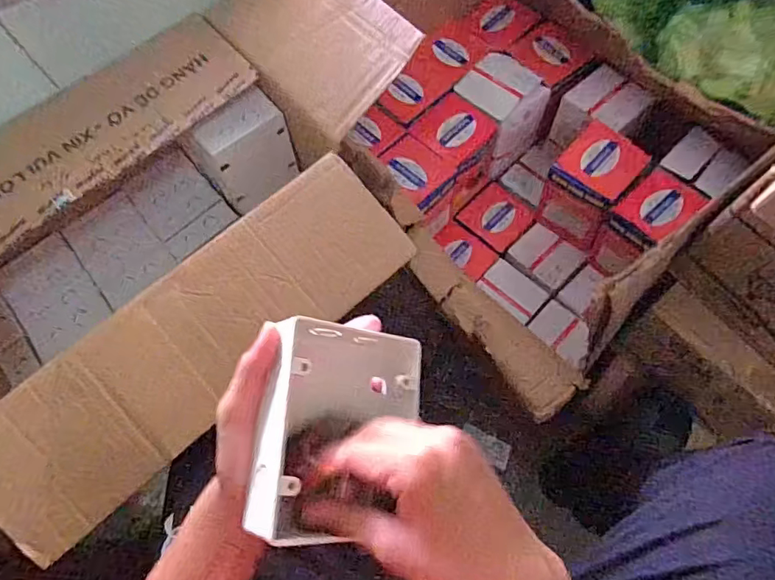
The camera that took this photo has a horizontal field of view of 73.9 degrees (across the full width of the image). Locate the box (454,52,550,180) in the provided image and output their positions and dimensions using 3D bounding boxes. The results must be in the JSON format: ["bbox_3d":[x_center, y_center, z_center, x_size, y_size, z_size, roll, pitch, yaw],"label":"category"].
[{"bbox_3d":[0.216,-0.345,1.029,0.131,0.178,0.143,-41,72,-13],"label":"box"}]

